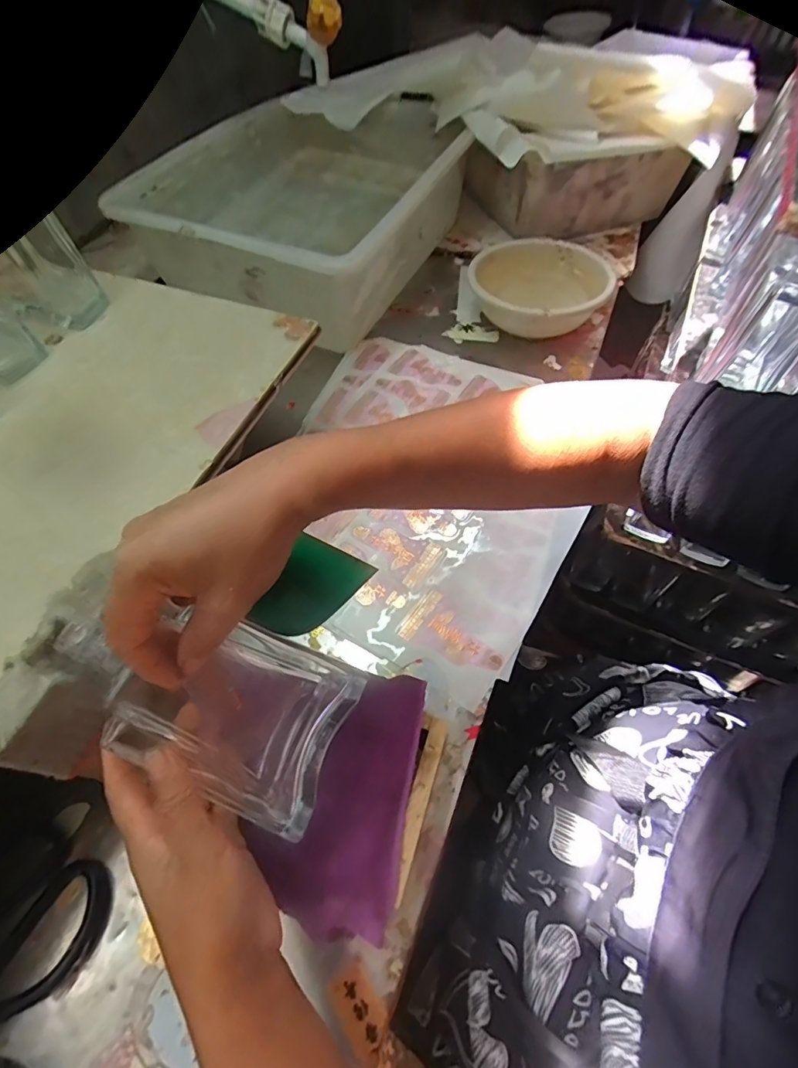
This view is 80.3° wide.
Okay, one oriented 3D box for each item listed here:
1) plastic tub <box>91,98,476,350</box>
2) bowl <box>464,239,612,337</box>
[{"bbox_3d":[-0.135,-0.488,0.718,0.388,0.155,0.464,21,61,10],"label":"plastic tub"},{"bbox_3d":[0.199,-0.350,0.674,0.177,0.072,0.180,1,60,-2],"label":"bowl"}]

